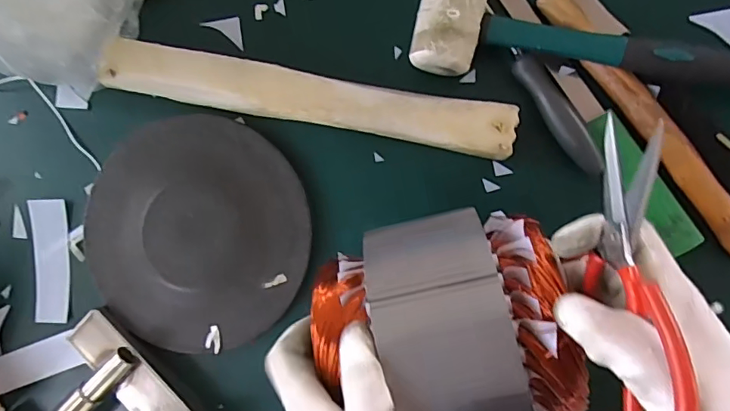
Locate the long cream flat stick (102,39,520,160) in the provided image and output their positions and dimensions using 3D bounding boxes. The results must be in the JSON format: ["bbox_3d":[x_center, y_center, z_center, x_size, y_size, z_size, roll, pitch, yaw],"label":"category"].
[{"bbox_3d":[-0.048,-0.085,0.392,0.322,0.014,0.040,12,101,7],"label":"long cream flat stick"}]

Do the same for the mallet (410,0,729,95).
[{"bbox_3d":[0.178,-0.115,0.362,0.281,0.046,0.070,10,90,9],"label":"mallet"}]

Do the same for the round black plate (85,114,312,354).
[{"bbox_3d":[-0.143,0.023,0.427,0.191,0.009,0.189,0,88,9],"label":"round black plate"}]

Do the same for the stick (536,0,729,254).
[{"bbox_3d":[0.211,-0.063,0.372,0.022,0.016,0.249,-36,84,6],"label":"stick"}]

